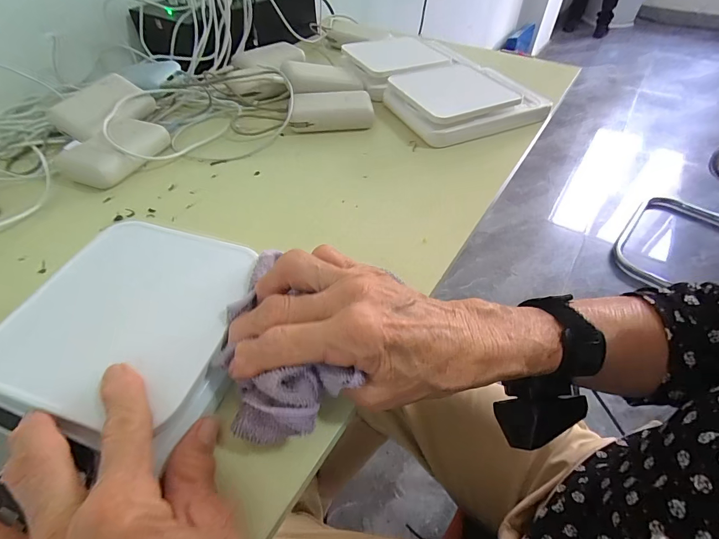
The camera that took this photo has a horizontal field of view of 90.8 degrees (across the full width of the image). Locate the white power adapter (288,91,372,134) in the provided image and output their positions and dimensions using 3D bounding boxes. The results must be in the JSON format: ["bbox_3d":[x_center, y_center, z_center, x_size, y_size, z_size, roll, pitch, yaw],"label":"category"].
[{"bbox_3d":[-0.035,-0.204,0.451,0.098,0.025,0.063,-6,49,-4],"label":"white power adapter"}]

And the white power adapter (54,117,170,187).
[{"bbox_3d":[-0.269,-0.131,0.386,0.073,0.031,0.101,17,51,15],"label":"white power adapter"}]

